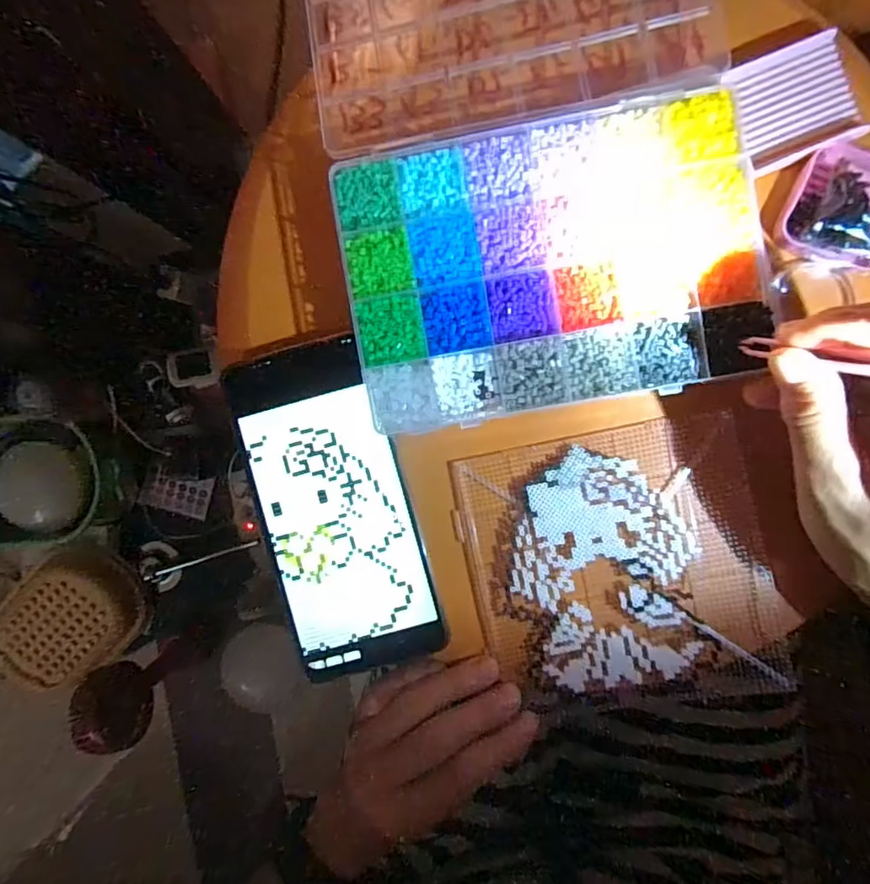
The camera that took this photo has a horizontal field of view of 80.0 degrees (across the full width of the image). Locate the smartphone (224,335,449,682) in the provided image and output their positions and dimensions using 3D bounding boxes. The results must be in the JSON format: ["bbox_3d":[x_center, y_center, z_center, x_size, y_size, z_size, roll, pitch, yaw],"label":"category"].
[{"bbox_3d":[-0.050,0.034,0.259,0.074,0.014,0.162,-15,93,4],"label":"smartphone"}]

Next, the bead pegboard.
[{"bbox_3d":[0.093,0.063,0.264,0.146,0.010,0.137,-12,87,4],"label":"bead pegboard"}]

